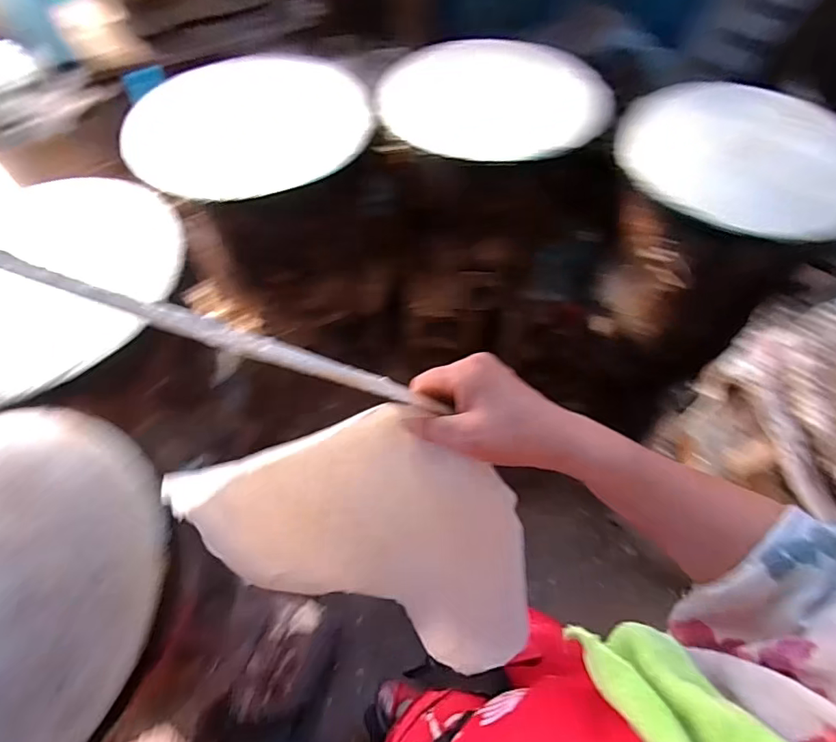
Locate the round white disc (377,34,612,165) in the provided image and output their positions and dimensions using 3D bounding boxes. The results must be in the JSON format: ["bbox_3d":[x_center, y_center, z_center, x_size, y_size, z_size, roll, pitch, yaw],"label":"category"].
[{"bbox_3d":[0.126,-0.484,0.850,0.372,0.015,0.309,-6,62,-2],"label":"round white disc"}]

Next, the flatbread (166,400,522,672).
[{"bbox_3d":[-0.052,0.146,0.433,0.288,0.230,0.128,17,64,10],"label":"flatbread"}]

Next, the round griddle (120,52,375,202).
[{"bbox_3d":[-0.291,-0.430,0.832,0.388,0.025,0.376,0,62,1],"label":"round griddle"}]

